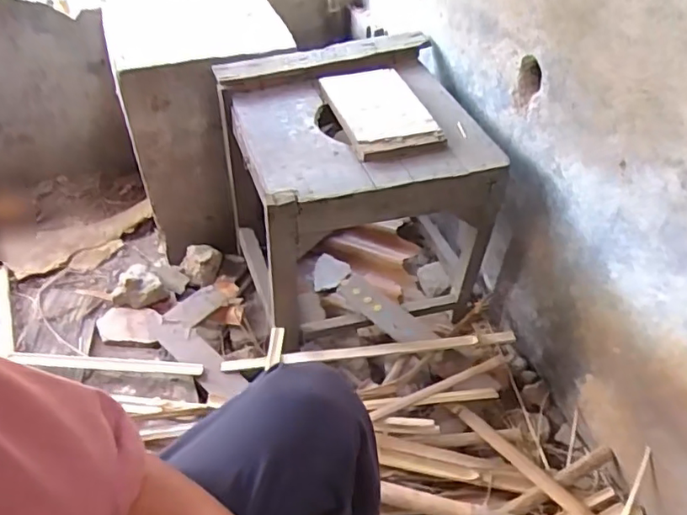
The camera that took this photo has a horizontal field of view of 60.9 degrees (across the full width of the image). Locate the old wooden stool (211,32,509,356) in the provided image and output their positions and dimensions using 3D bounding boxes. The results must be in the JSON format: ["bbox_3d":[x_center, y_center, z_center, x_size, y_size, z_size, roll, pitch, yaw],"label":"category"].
[{"bbox_3d":[0.013,-0.133,1.200,0.435,0.422,0.451,-13,45,-11],"label":"old wooden stool"}]

